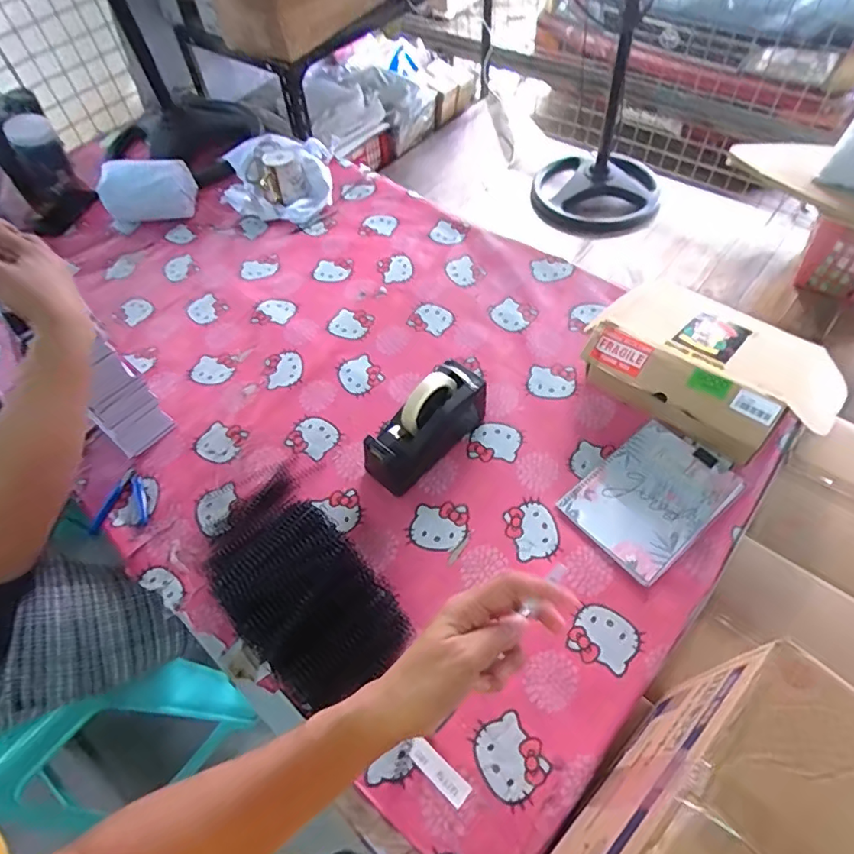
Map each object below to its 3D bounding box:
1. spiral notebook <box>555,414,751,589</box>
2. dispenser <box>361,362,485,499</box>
[{"bbox_3d":[0.316,0.098,0.747,0.216,0.017,0.158,-36,61,-18],"label":"spiral notebook"},{"bbox_3d":[0.002,-0.004,0.779,0.073,0.134,0.206,35,66,25],"label":"dispenser"}]

